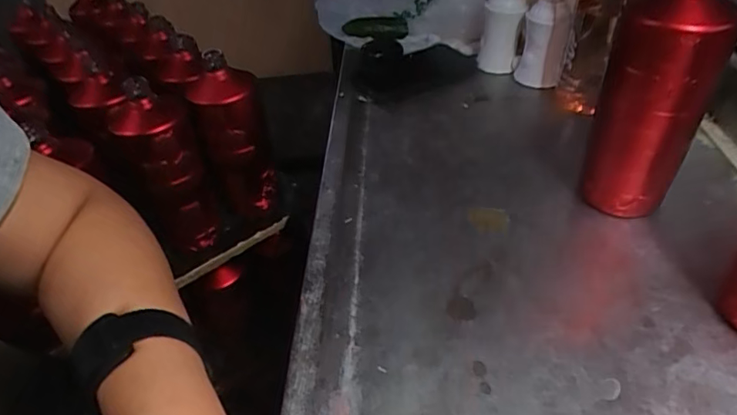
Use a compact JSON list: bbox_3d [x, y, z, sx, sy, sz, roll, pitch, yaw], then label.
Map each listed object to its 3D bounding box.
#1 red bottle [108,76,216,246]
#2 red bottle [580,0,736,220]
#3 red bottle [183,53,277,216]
[{"bbox_3d":[-0.237,-0.045,0.622,0.078,0.190,0.078,-22,44,-16],"label":"red bottle"},{"bbox_3d":[0.248,-0.092,0.457,0.084,0.197,0.068,11,41,15],"label":"red bottle"},{"bbox_3d":[-0.167,-0.077,0.667,0.078,0.214,0.069,-15,43,-8],"label":"red bottle"}]

